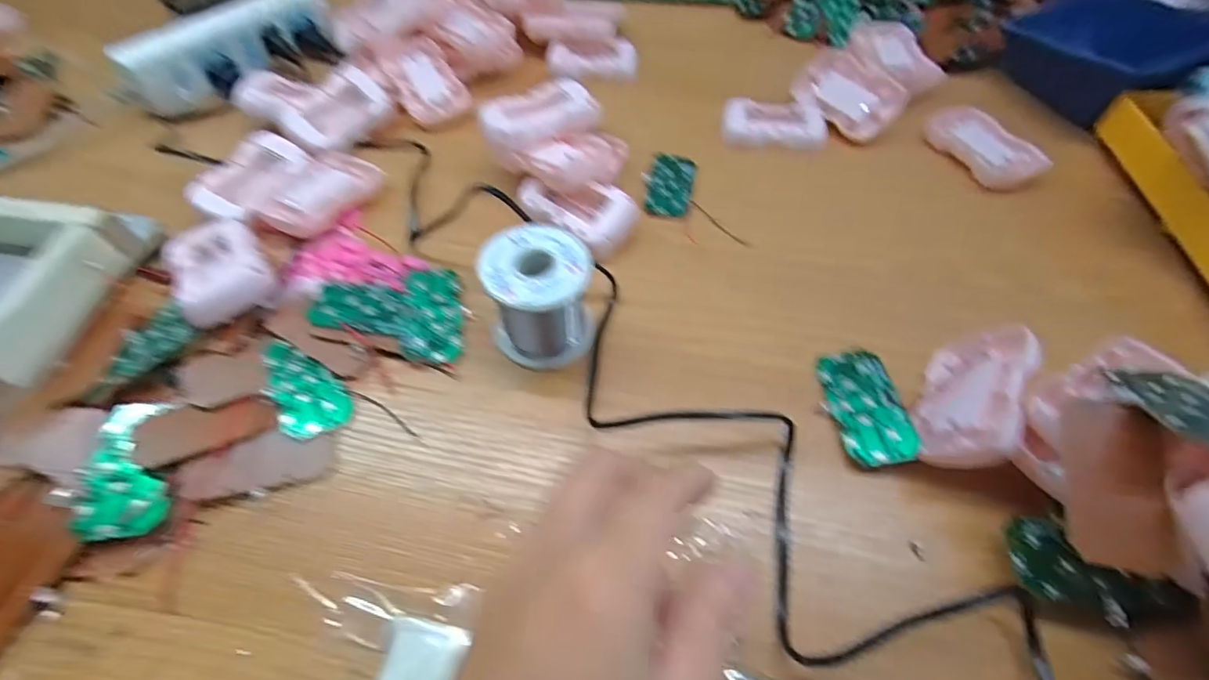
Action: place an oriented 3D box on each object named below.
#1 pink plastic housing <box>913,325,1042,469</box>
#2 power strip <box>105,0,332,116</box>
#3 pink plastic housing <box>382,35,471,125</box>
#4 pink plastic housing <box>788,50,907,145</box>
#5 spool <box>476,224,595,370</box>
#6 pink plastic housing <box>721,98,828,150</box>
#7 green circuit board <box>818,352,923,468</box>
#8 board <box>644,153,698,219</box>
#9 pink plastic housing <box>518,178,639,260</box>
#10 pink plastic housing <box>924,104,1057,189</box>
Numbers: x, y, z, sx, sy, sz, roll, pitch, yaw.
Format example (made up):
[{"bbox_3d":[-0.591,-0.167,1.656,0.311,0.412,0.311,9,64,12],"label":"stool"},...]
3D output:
[{"bbox_3d":[0.201,0.031,0.284,0.012,0.054,0.085,38,66,-15],"label":"pink plastic housing"},{"bbox_3d":[-0.349,-0.276,0.488,0.032,0.054,0.183,39,64,23],"label":"power strip"},{"bbox_3d":[-0.162,-0.234,0.476,0.057,0.015,0.087,-24,79,-15],"label":"pink plastic housing"},{"bbox_3d":[0.215,-0.219,0.461,0.059,0.011,0.091,-39,69,10],"label":"pink plastic housing"},{"bbox_3d":[-0.038,-0.026,0.316,0.061,0.059,0.060,1,56,0],"label":"spool"},{"bbox_3d":[0.148,-0.189,0.457,0.087,0.017,0.054,6,56,3],"label":"pink plastic housing"},{"bbox_3d":[0.153,0.037,0.305,0.038,0.005,0.074,-13,50,14],"label":"green circuit board"},{"bbox_3d":[0.054,-0.126,0.422,0.036,0.005,0.072,9,57,6],"label":"board"},{"bbox_3d":[-0.021,-0.096,0.384,0.090,0.027,0.049,31,61,19],"label":"pink plastic housing"},{"bbox_3d":[0.313,-0.162,0.434,0.052,0.017,0.094,-24,60,-16],"label":"pink plastic housing"}]

